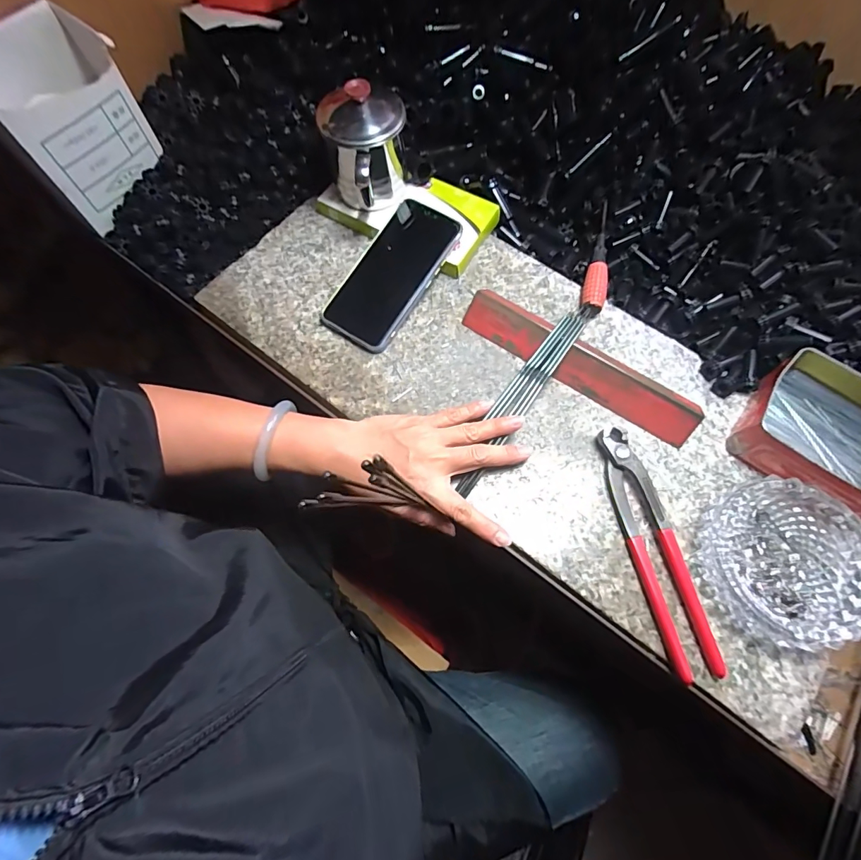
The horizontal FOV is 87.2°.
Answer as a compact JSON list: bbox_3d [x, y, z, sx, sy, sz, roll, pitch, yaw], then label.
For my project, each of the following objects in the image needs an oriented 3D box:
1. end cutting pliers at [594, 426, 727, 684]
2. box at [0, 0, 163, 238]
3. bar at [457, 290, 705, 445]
[{"bbox_3d":[0.180,0.091,0.364,0.037,0.014,0.193,-12,70,-4],"label":"end cutting pliers"},{"bbox_3d":[-0.351,-0.299,0.442,0.071,0.137,0.120,29,72,10],"label":"box"},{"bbox_3d":[0.134,-0.060,0.417,0.227,0.026,0.032,33,73,12],"label":"bar"}]

